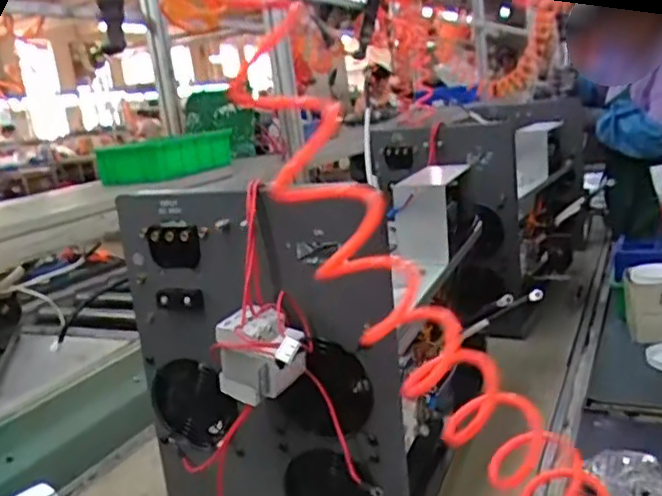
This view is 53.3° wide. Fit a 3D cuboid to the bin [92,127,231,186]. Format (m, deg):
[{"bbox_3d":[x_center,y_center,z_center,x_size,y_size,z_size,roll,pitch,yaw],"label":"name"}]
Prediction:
[{"bbox_3d":[-0.332,-0.184,1.337,0.137,0.077,0.231,4,16,38],"label":"bin"}]

